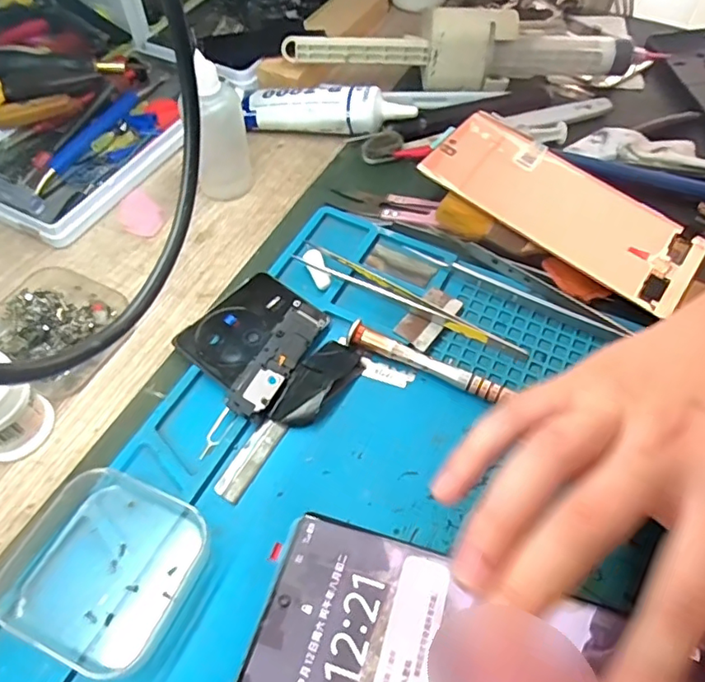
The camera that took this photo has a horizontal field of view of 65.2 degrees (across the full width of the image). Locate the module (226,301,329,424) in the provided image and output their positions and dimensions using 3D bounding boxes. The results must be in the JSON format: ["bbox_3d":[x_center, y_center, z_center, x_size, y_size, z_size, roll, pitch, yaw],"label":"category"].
[{"bbox_3d":[-0.035,0.008,0.267,0.020,0.008,0.068,24,58,14],"label":"module"}]

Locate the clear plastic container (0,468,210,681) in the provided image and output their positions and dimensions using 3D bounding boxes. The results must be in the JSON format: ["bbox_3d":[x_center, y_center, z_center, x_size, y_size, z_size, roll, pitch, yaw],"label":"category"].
[{"bbox_3d":[-0.094,0.085,0.210,0.064,0.019,0.063,20,57,12],"label":"clear plastic container"}]

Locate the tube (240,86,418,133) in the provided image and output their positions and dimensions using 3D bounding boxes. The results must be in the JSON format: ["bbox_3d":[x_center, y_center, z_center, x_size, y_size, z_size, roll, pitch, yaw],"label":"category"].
[{"bbox_3d":[-0.017,-0.158,0.373,0.116,0.027,0.025,9,56,4],"label":"tube"}]

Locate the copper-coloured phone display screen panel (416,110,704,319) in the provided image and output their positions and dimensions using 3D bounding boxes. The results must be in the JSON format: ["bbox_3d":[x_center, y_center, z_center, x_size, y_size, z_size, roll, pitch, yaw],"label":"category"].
[{"bbox_3d":[0.120,-0.078,0.318,0.157,0.009,0.072,36,62,14],"label":"copper-coloured phone display screen panel"}]

